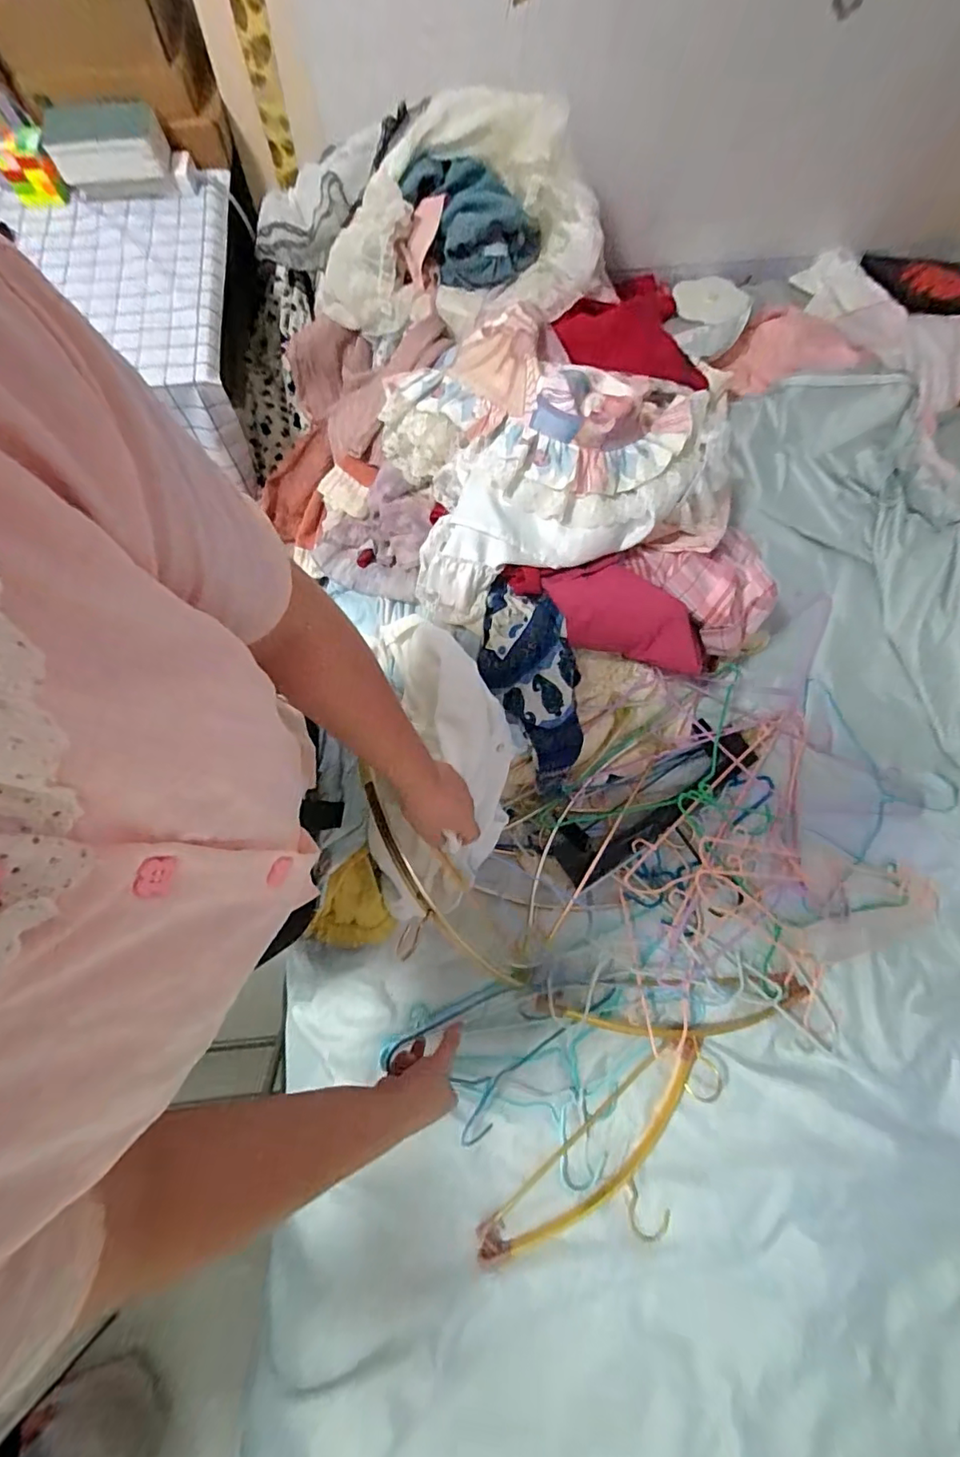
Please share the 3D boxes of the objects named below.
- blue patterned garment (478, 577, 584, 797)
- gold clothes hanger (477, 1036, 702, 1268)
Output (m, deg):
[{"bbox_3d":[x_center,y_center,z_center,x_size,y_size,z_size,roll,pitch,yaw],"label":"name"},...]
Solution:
[{"bbox_3d":[0.075,-0.052,0.739,0.119,0.062,0.291,-19,101,-6],"label":"blue patterned garment"},{"bbox_3d":[0.174,0.557,0.673,0.354,0.031,0.138,-39,78,-11],"label":"gold clothes hanger"}]

